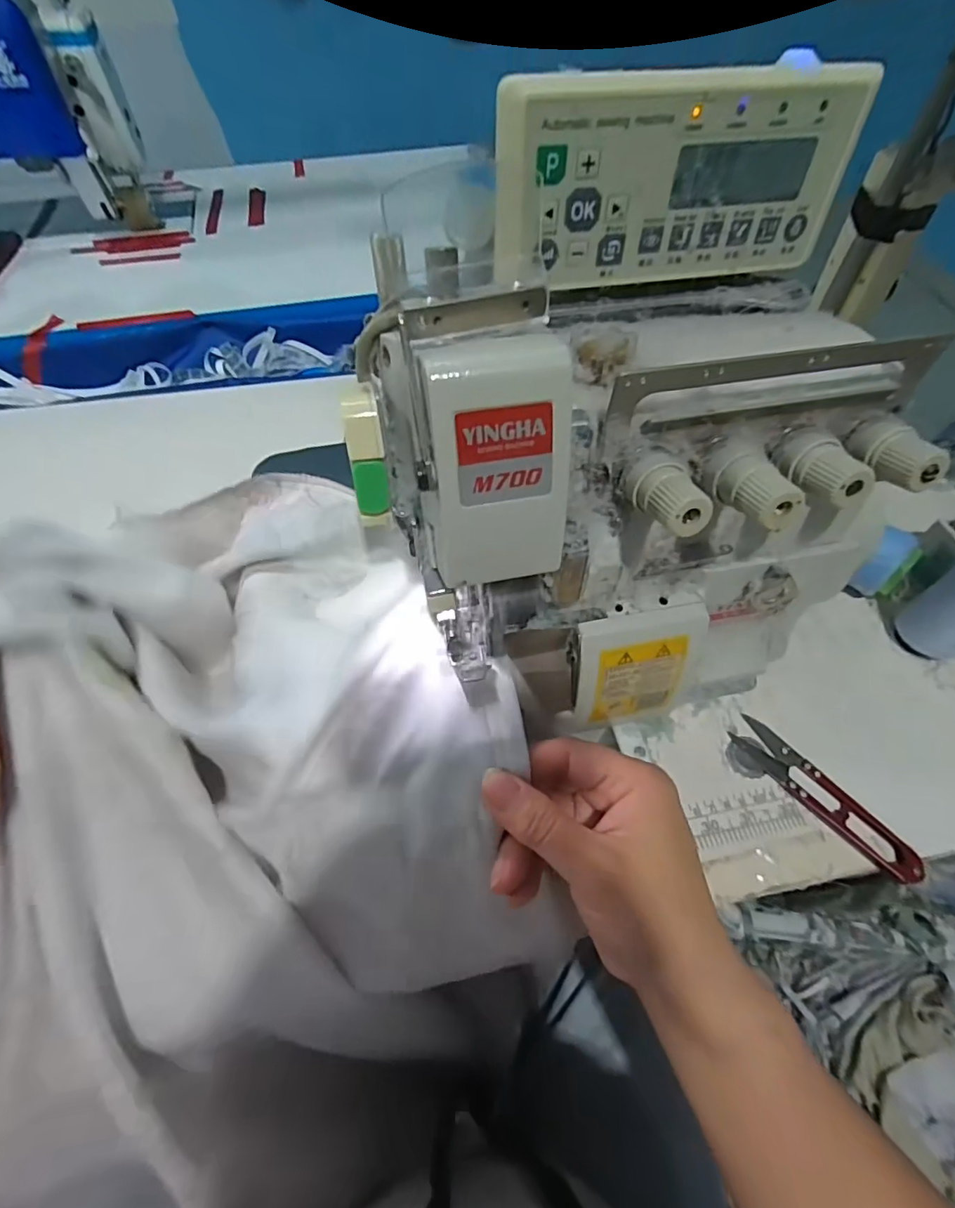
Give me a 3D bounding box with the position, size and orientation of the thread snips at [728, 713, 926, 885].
[{"bbox_3d":[0.213,0.119,0.328,0.026,0.008,0.117,-37,65,-20],"label":"thread snips"}]

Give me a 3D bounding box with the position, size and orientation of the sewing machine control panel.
[{"bbox_3d":[0.082,-0.170,0.215,0.149,0.068,0.019,-9,58,-5],"label":"sewing machine control panel"}]

